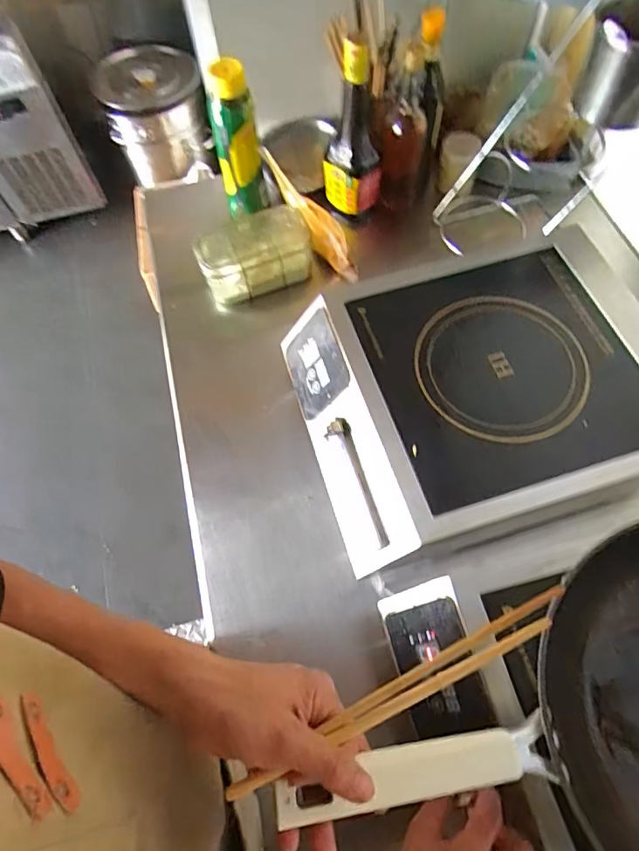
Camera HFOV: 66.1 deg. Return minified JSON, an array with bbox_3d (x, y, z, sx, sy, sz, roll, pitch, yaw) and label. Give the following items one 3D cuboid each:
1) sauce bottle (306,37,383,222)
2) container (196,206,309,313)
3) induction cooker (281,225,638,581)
[{"bbox_3d":[0.050,-0.459,0.794,0.098,0.270,0.090,-12,64,-2],"label":"sauce bottle"},{"bbox_3d":[-0.105,-0.274,0.807,0.179,0.087,0.103,-14,65,-4],"label":"container"},{"bbox_3d":[0.206,-0.046,0.630,0.451,0.118,0.361,-17,65,-5],"label":"induction cooker"}]

